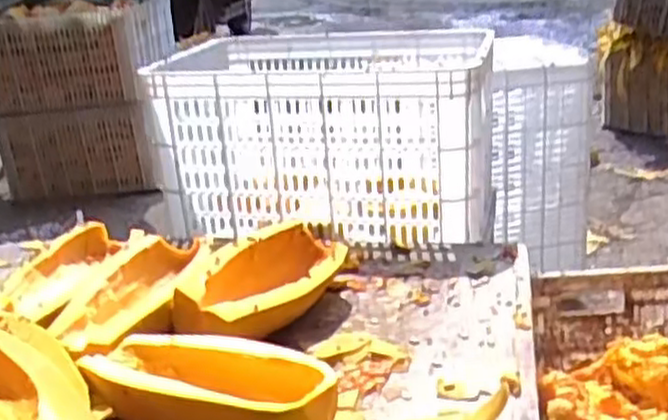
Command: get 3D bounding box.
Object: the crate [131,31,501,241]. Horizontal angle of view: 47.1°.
[{"bbox_3d":[-0.007,-0.132,1.292,0.526,0.266,0.386,0,22,14],"label":"crate"}]

